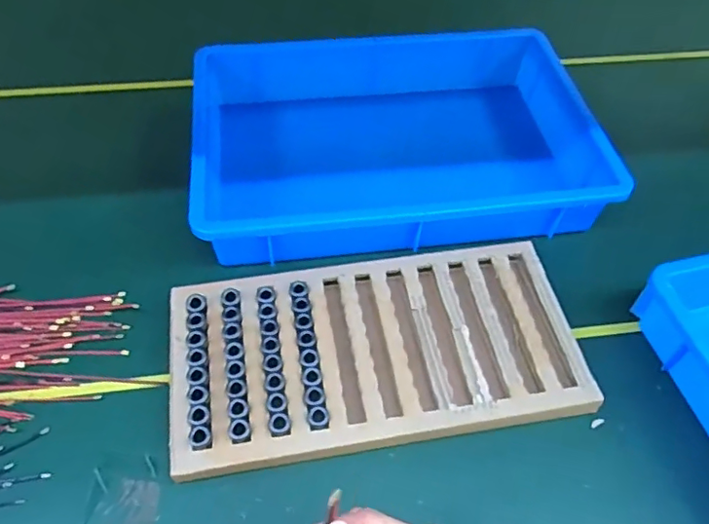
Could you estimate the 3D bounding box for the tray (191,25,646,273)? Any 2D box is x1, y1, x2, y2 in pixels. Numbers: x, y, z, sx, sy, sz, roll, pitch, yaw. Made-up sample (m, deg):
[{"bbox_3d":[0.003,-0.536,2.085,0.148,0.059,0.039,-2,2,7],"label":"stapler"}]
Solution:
[{"bbox_3d":[0.042,-0.135,0.641,0.424,0.115,0.286,-3,55,-5],"label":"tray"}]

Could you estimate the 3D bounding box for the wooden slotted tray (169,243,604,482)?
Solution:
[{"bbox_3d":[0.021,0.077,0.502,0.359,0.025,0.174,-8,55,-8],"label":"wooden slotted tray"}]

